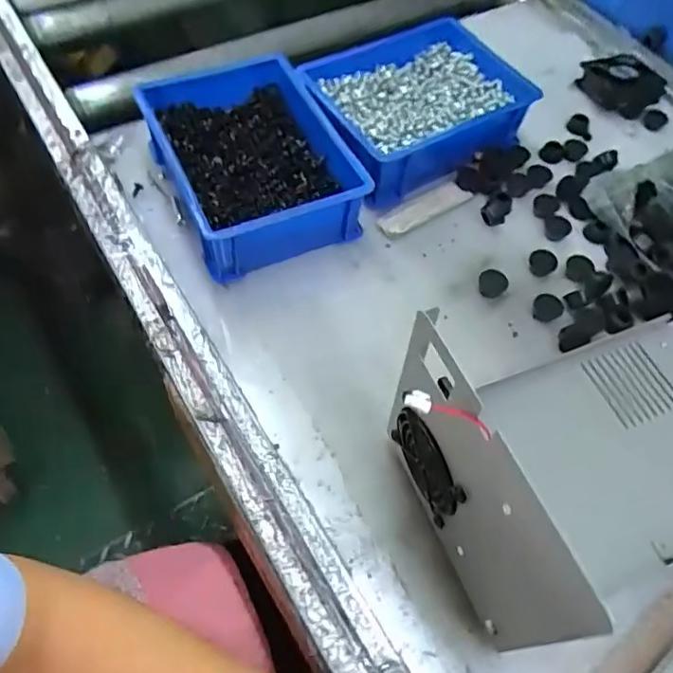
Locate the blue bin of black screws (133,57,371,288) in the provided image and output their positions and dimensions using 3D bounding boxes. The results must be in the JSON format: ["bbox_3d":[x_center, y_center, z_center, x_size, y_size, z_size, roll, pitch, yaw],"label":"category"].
[{"bbox_3d":[-0.077,-0.154,0.530,0.149,0.076,0.201,-23,64,-17],"label":"blue bin of black screws"}]

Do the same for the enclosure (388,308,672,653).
[{"bbox_3d":[0.190,0.057,0.380,0.293,0.130,0.190,-16,62,-14],"label":"enclosure"}]

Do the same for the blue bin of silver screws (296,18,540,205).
[{"bbox_3d":[0.078,-0.228,0.583,0.215,0.068,0.155,-28,65,-20],"label":"blue bin of silver screws"}]

